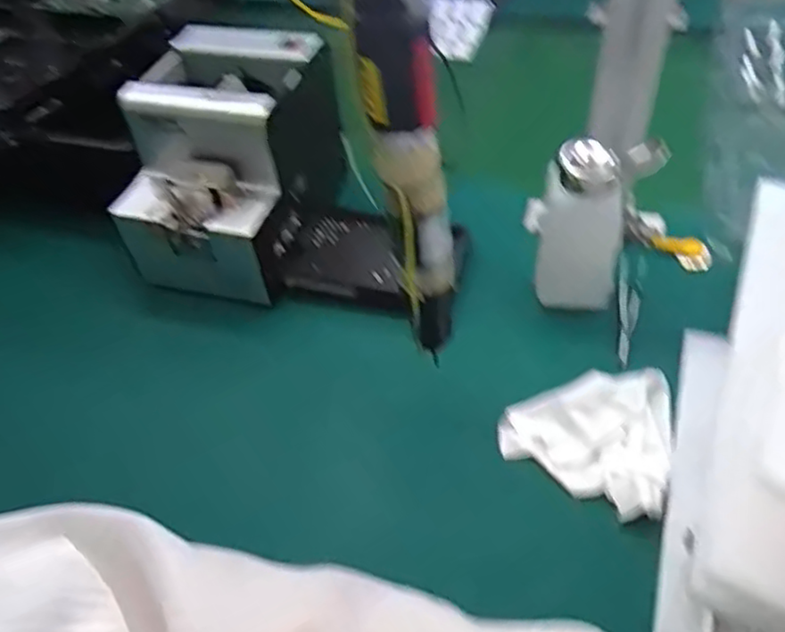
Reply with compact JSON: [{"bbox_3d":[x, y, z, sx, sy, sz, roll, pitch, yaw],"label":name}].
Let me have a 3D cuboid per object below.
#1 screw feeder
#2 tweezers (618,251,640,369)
[{"bbox_3d":[-0.136,-0.125,0.591,0.131,0.150,0.172,11,48,15],"label":"screw feeder"},{"bbox_3d":[0.177,-0.007,0.529,0.019,0.006,0.103,24,54,-16],"label":"tweezers"}]

